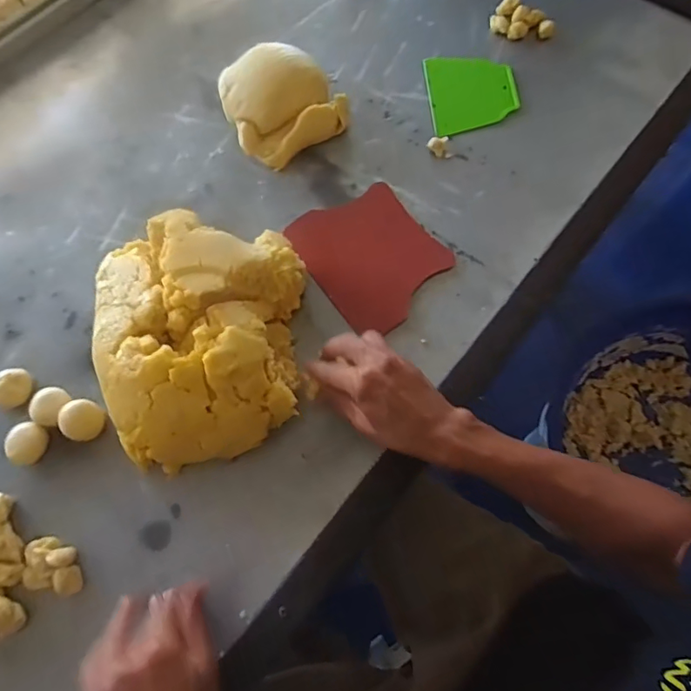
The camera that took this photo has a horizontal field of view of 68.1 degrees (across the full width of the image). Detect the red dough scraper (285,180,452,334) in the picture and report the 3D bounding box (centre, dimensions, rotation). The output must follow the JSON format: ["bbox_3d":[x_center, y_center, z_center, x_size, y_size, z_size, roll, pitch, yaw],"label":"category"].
[{"bbox_3d":[0.027,-0.103,0.559,0.131,0.010,0.162,-35,71,-9],"label":"red dough scraper"}]

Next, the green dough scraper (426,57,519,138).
[{"bbox_3d":[0.156,-0.315,0.630,0.102,0.008,0.111,-7,70,2],"label":"green dough scraper"}]

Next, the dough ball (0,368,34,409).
[{"bbox_3d":[-0.343,0.045,0.528,0.038,0.024,0.040,-1,70,4],"label":"dough ball"}]

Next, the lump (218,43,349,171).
[{"bbox_3d":[-0.083,-0.294,0.616,0.129,0.057,0.148,-36,71,-9],"label":"lump"}]

